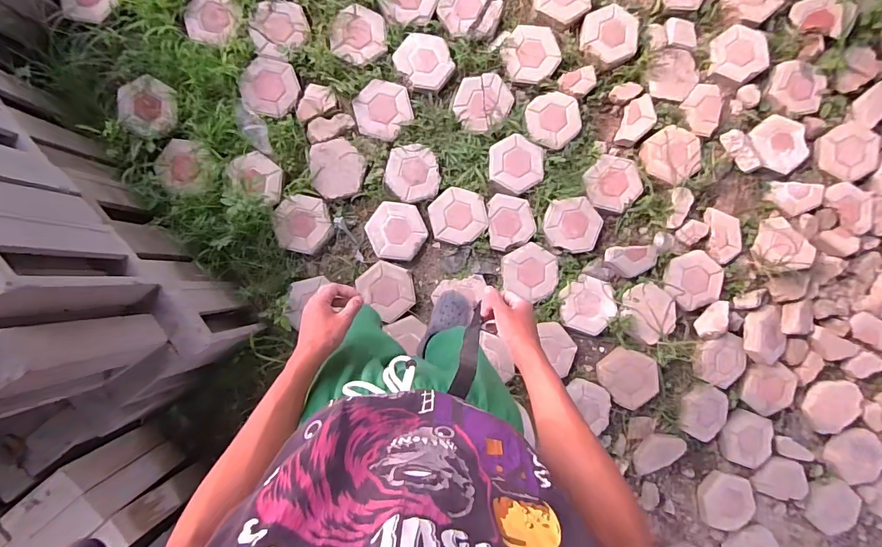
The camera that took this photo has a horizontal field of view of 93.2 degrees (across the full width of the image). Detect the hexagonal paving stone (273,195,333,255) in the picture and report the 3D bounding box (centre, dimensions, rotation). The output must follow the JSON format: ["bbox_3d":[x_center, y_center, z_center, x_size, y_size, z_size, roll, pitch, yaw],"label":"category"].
[{"bbox_3d":[-0.484,-0.176,1.464,0.189,0.024,0.196,36,84,-13],"label":"hexagonal paving stone"}]

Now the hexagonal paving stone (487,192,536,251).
[{"bbox_3d":[0.255,-0.185,1.506,0.164,0.034,0.192,-1,92,-2],"label":"hexagonal paving stone"}]

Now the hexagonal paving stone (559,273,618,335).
[{"bbox_3d":[0.521,0.111,1.481,0.183,0.032,0.197,41,90,-2],"label":"hexagonal paving stone"}]

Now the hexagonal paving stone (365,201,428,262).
[{"bbox_3d":[-0.160,-0.151,1.491,0.209,0.044,0.202,8,92,-2],"label":"hexagonal paving stone"}]

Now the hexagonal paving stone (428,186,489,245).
[{"bbox_3d":[0.063,-0.206,1.500,0.201,0.032,0.194,-13,92,-1],"label":"hexagonal paving stone"}]

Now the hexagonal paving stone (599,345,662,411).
[{"bbox_3d":[0.685,0.373,1.502,0.195,0.040,0.210,-38,92,0],"label":"hexagonal paving stone"}]

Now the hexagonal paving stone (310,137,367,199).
[{"bbox_3d":[-0.363,-0.370,1.474,0.182,0.031,0.198,-3,92,-2],"label":"hexagonal paving stone"}]

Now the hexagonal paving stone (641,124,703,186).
[{"bbox_3d":[0.838,-0.432,1.512,0.209,0.034,0.198,23,91,-2],"label":"hexagonal paving stone"}]

